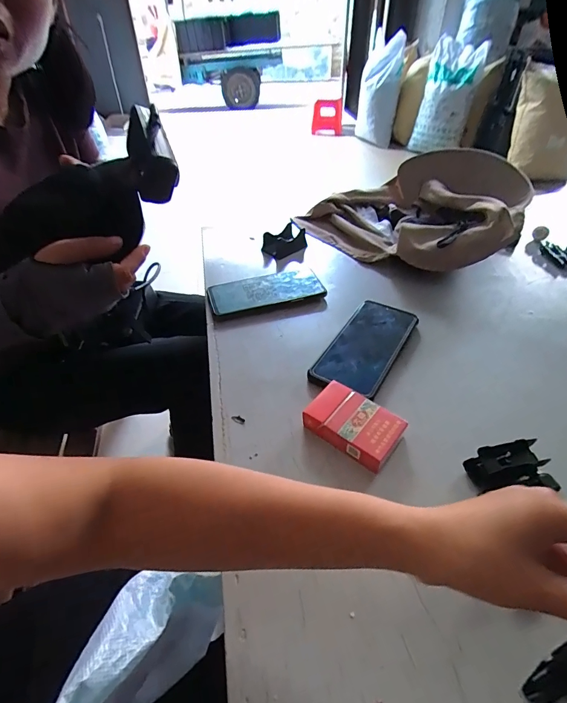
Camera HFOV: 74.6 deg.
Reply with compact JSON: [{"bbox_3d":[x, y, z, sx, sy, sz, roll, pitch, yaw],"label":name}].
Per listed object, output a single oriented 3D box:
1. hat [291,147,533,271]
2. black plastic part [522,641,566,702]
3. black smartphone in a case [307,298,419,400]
[{"bbox_3d":[0.210,-0.248,0.644,0.357,0.104,0.257,27,50,27],"label":"hat"},{"bbox_3d":[0.179,0.204,0.237,0.056,0.009,0.018,-38,49,1],"label":"black plastic part"},{"bbox_3d":[0.101,-0.008,0.459,0.080,0.011,0.167,23,48,24],"label":"black smartphone in a case"}]

